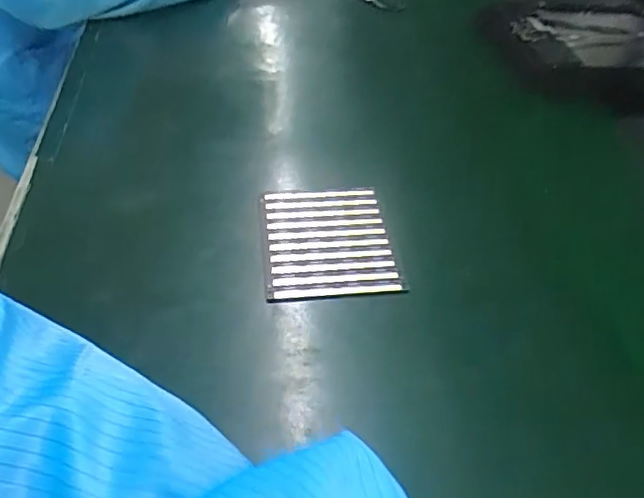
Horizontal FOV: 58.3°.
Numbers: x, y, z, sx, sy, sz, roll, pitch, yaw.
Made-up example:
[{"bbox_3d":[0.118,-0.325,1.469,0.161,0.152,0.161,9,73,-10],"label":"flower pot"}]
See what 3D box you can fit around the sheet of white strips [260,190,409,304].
[{"bbox_3d":[0.003,-0.006,0.384,0.083,0.005,0.093,-4,48,-6],"label":"sheet of white strips"}]

